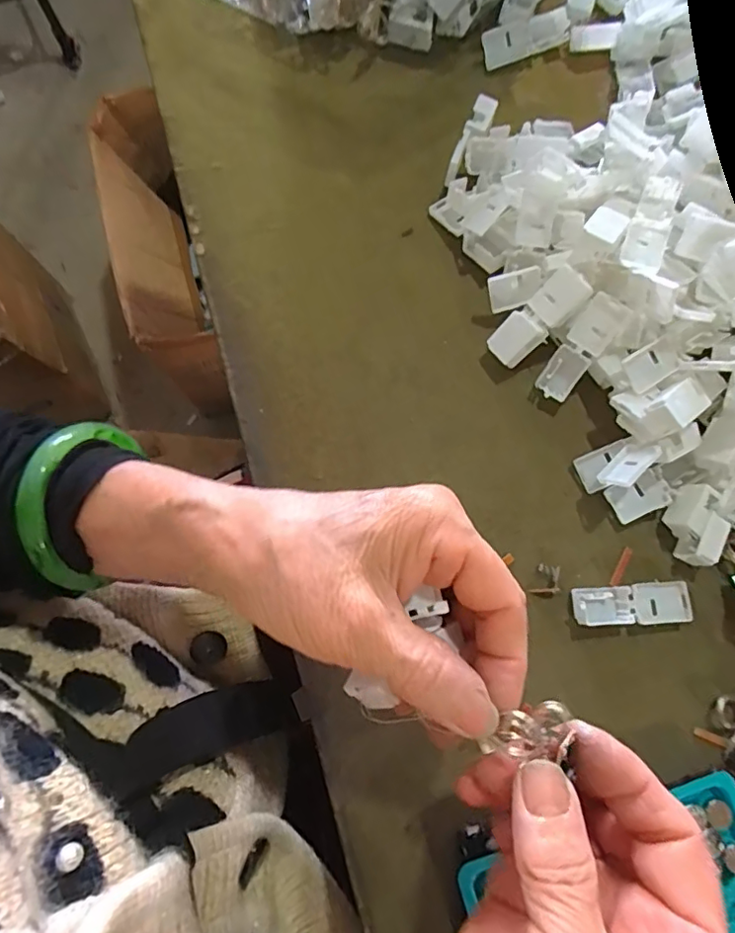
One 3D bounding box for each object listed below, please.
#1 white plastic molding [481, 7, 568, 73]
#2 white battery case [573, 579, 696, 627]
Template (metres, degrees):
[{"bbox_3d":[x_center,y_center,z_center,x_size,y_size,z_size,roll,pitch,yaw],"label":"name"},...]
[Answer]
[{"bbox_3d":[0.099,-0.268,0.347,0.055,0.008,0.020,-18,120,-2],"label":"white plastic molding"},{"bbox_3d":[0.130,0.068,0.269,0.058,0.012,0.020,-3,77,0],"label":"white battery case"}]

